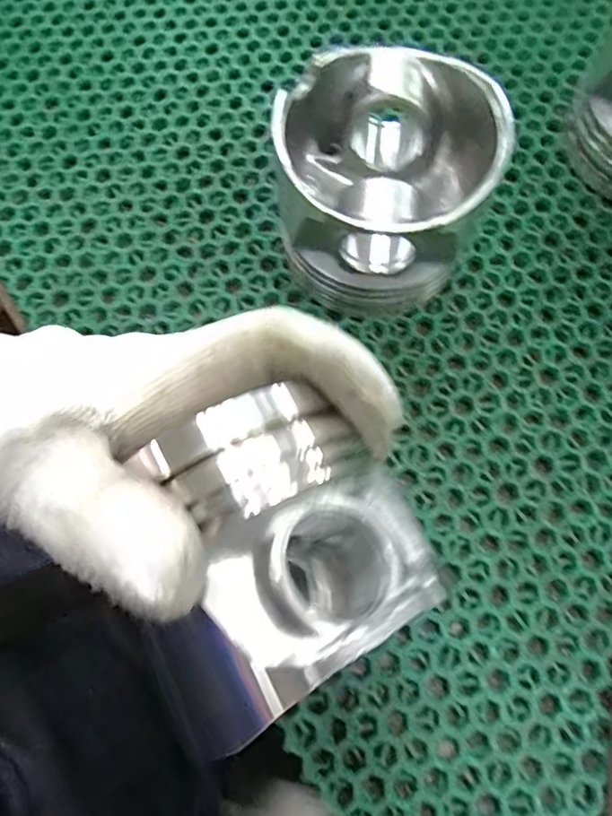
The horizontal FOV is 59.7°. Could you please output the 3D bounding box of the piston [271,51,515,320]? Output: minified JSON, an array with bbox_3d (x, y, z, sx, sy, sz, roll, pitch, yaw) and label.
[{"bbox_3d":[0.032,-0.093,0.234,0.083,0.076,0.084,0,72,0],"label":"piston"}]

